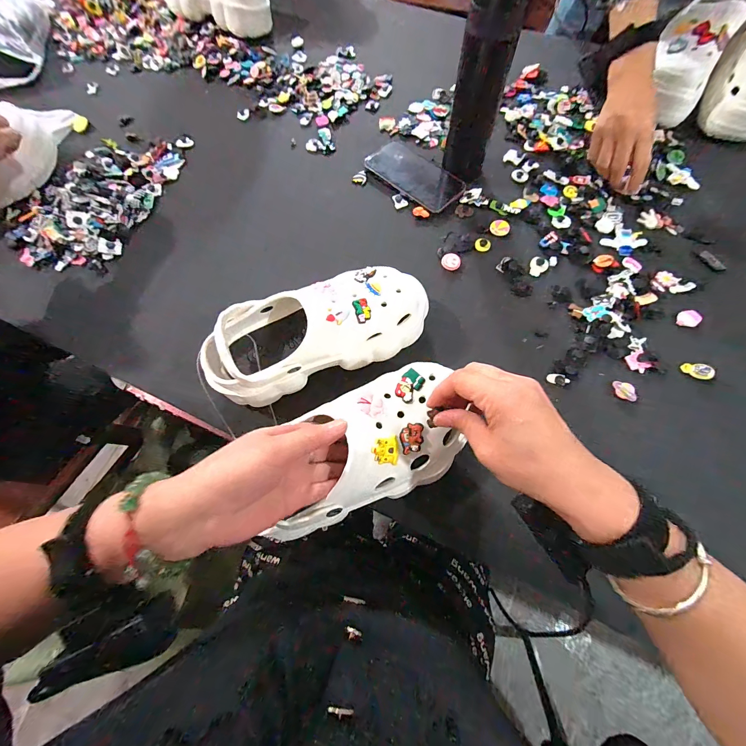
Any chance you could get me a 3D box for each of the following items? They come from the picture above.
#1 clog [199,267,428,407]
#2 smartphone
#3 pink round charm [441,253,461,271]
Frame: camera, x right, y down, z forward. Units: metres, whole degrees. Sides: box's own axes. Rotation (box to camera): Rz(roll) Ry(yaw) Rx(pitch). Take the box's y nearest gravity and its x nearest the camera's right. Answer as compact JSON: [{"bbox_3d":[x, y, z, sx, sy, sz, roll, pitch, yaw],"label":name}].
[{"bbox_3d":[-0.061,-0.050,0.392,0.266,0.095,0.096,-20,70,-6],"label":"clog"},{"bbox_3d":[0.068,-0.323,0.542,0.081,0.006,0.161,-43,74,-14],"label":"smartphone"},{"bbox_3d":[0.113,-0.160,0.478,0.026,0.006,0.027,0,69,1],"label":"pink round charm"}]

